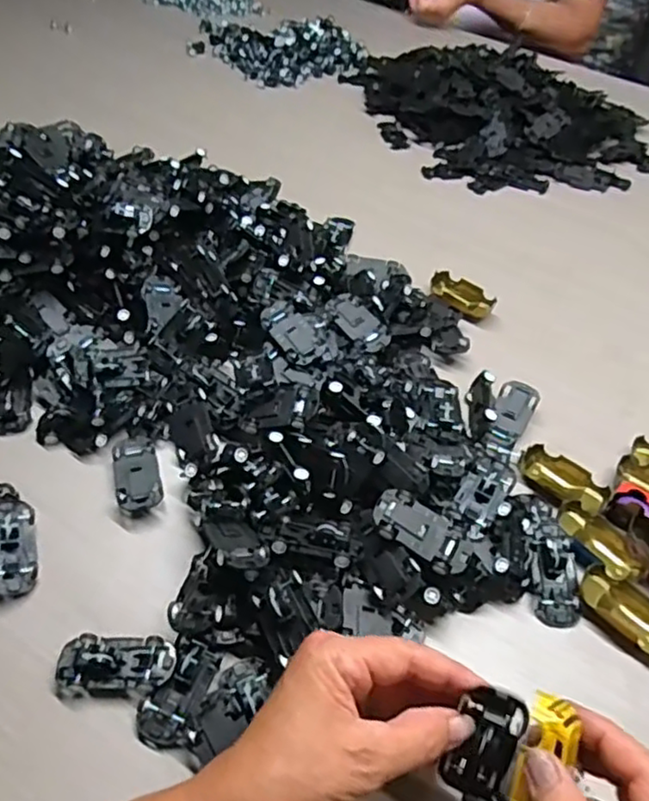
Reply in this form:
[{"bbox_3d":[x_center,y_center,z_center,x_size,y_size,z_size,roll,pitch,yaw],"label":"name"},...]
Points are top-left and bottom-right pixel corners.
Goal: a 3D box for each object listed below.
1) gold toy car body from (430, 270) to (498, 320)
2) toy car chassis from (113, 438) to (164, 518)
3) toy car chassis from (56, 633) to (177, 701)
[{"bbox_3d":[0.128,-0.098,0.604,0.060,0.014,0.036,33,54,22],"label":"gold toy car body"},{"bbox_3d":[-0.131,0.052,0.455,0.030,0.016,0.059,-11,51,-14],"label":"toy car chassis"},{"bbox_3d":[-0.119,0.150,0.371,0.064,0.013,0.032,0,49,-5],"label":"toy car chassis"}]

